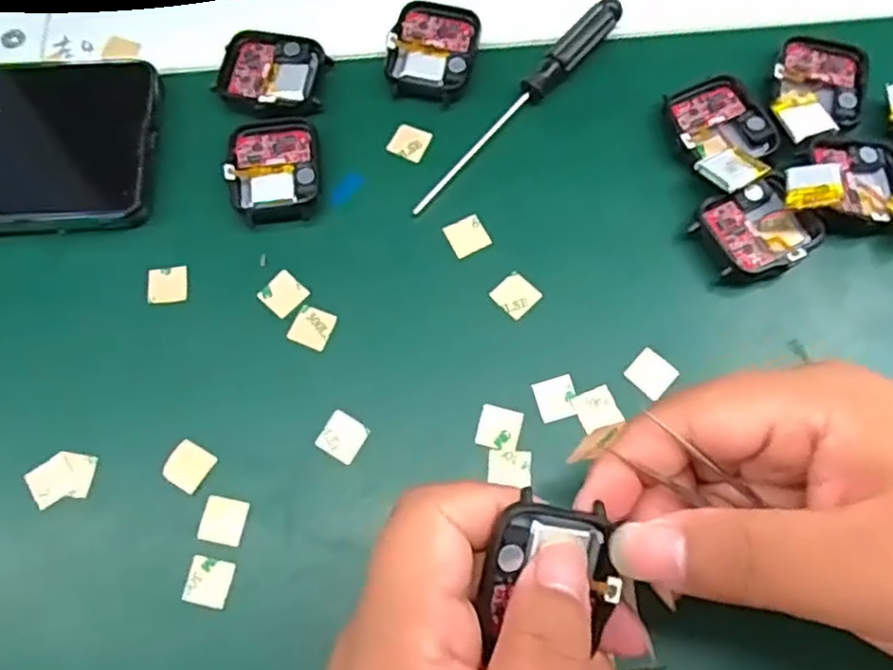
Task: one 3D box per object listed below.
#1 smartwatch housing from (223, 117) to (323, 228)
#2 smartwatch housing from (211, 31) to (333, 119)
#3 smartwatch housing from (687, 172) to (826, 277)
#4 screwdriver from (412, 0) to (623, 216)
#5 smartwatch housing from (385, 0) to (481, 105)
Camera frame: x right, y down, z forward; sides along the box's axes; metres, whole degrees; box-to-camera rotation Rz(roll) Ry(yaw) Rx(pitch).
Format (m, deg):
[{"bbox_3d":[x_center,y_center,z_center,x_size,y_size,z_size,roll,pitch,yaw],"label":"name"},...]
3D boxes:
[{"bbox_3d":[-0.071,-0.069,0.299,0.037,0.008,0.045,-7,71,-1],"label":"smartwatch housing"},{"bbox_3d":[-0.076,-0.113,0.313,0.045,0.006,0.041,8,72,3],"label":"smartwatch housing"},{"bbox_3d":[0.124,-0.042,0.285,0.045,0.011,0.038,-28,73,-8],"label":"smartwatch housing"},{"bbox_3d":[0.031,-0.099,0.307,0.011,0.011,0.130,40,76,13],"label":"screwdriver"},{"bbox_3d":[-0.006,-0.127,0.318,0.038,0.010,0.049,8,72,4],"label":"smartwatch housing"}]

